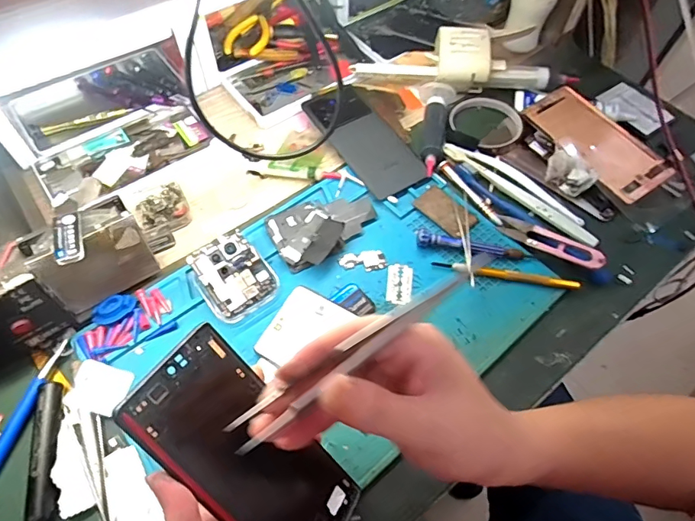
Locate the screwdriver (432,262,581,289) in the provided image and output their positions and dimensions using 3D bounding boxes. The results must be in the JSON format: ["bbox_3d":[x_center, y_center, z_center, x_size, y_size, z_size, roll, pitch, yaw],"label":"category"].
[{"bbox_3d":[0.150,0.013,0.436,0.134,0.012,0.011,9,59,2],"label":"screwdriver"}]

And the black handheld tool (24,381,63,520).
[{"bbox_3d":[-0.222,0.152,0.338,0.018,0.013,0.124,-10,60,-9],"label":"black handheld tool"}]

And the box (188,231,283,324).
[{"bbox_3d":[-0.104,0.013,0.416,0.062,0.024,0.068,-35,67,-21],"label":"box"}]

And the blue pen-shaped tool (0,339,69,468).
[{"bbox_3d":[-0.259,0.135,0.348,0.016,0.009,0.158,14,60,5],"label":"blue pen-shaped tool"}]

